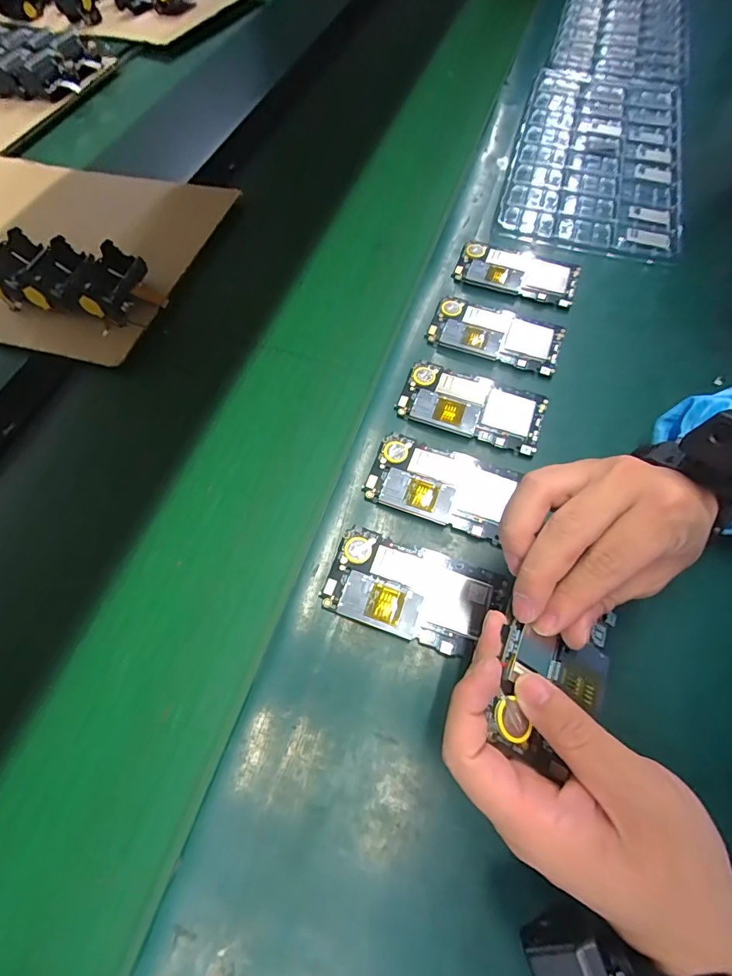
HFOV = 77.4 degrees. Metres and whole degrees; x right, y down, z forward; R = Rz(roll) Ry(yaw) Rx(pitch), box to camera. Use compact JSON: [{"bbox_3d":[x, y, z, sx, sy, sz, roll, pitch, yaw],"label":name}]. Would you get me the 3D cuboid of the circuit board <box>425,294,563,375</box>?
[{"bbox_3d":[0.127,-0.152,0.450,0.125,0.015,0.064,20,65,11],"label":"circuit board"}]

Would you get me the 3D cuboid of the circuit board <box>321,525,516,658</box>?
[{"bbox_3d":[0.037,0.075,0.332,0.126,0.008,0.066,17,64,11],"label":"circuit board"}]

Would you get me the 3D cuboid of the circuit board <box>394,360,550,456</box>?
[{"bbox_3d":[0.095,-0.073,0.409,0.123,0.011,0.065,20,65,13],"label":"circuit board"}]

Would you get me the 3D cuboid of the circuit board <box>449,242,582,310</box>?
[{"bbox_3d":[0.162,-0.233,0.488,0.125,0.005,0.065,17,64,11],"label":"circuit board"}]

